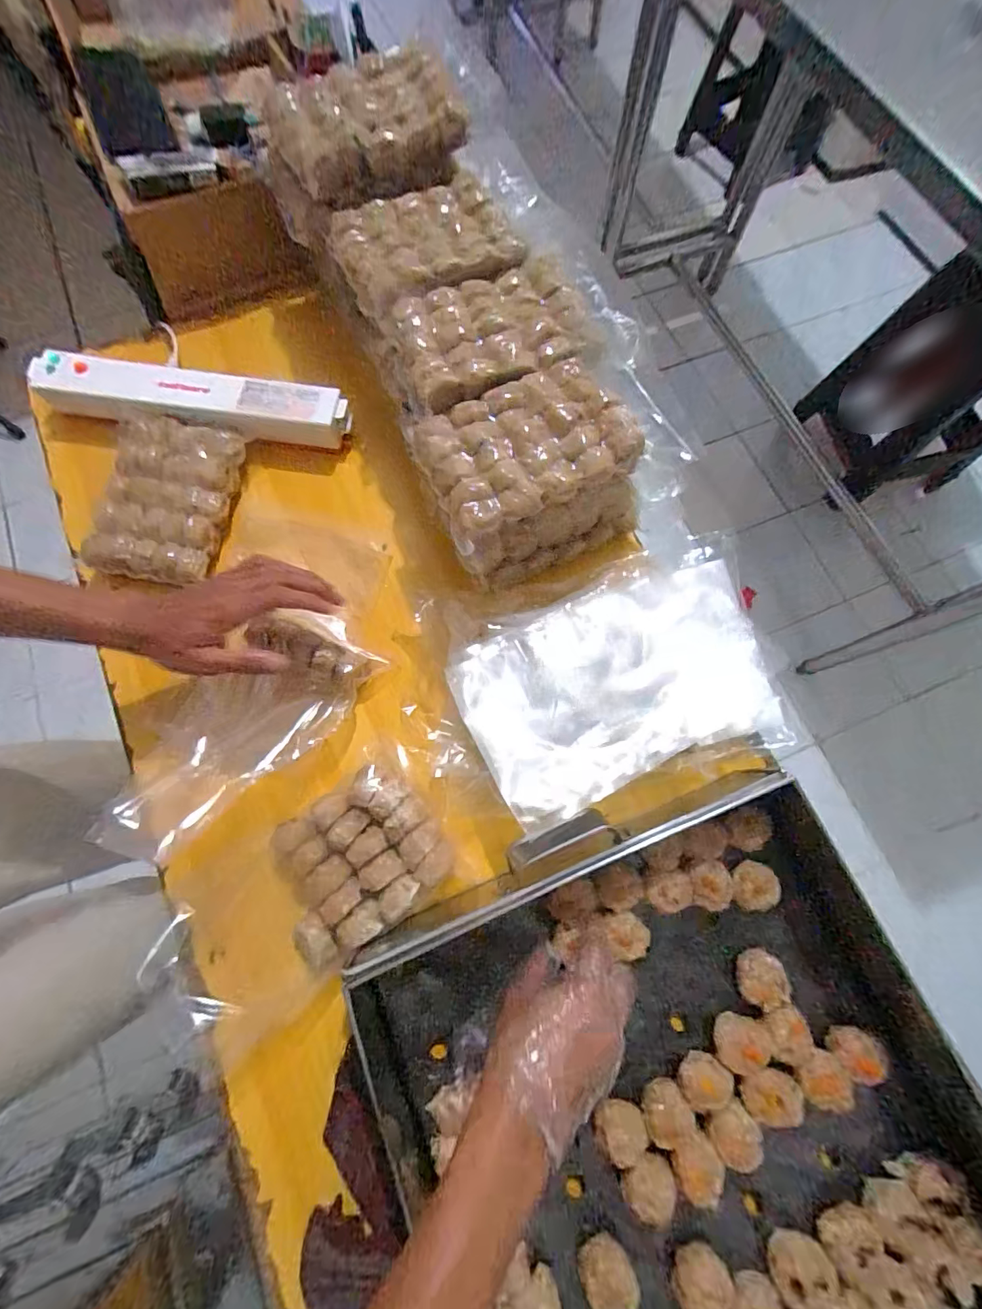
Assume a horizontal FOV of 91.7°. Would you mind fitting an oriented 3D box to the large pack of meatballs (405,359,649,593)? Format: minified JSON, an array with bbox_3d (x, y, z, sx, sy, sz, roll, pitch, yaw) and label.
[{"bbox_3d":[0.034,-0.171,0.477,0.190,0.128,0.135,-26,76,-7],"label":"large pack of meatballs"}]

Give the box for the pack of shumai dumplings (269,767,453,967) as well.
[{"bbox_3d":[-0.122,0.186,0.436,0.144,0.031,0.120,-36,78,-10],"label":"pack of shumai dumplings"}]

